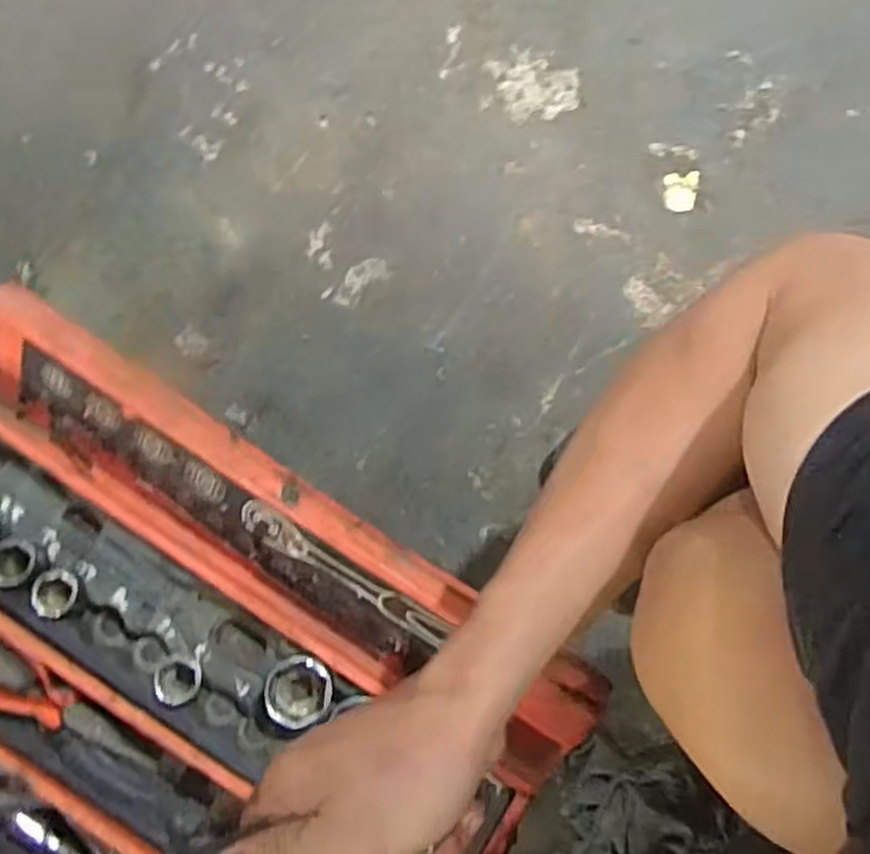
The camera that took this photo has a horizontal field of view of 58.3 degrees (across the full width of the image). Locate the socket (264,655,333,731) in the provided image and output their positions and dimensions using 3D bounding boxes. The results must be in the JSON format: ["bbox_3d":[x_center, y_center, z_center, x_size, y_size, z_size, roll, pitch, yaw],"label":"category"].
[{"bbox_3d":[-0.086,0.171,0.508,0.043,0.034,0.045,0,86,3],"label":"socket"}]

